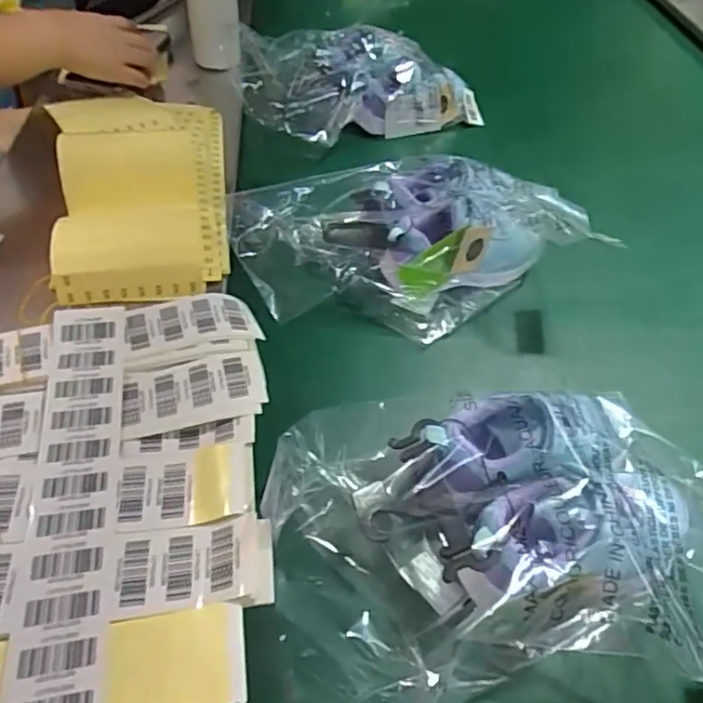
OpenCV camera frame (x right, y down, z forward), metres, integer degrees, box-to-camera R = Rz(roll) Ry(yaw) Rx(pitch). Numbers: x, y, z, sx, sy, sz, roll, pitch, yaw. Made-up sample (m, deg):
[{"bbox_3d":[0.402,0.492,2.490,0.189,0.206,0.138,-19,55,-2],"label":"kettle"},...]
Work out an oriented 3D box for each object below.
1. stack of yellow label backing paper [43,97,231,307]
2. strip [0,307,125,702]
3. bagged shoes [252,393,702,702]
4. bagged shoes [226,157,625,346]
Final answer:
[{"bbox_3d":[-0.204,-0.181,0.577,0.155,0.030,0.321,-8,50,-12],"label":"stack of yellow label backing paper"},{"bbox_3d":[-0.173,0.094,0.367,0.050,0.010,0.312,-4,51,-12],"label":"strip"},{"bbox_3d":[0.093,0.119,0.378,0.299,0.076,0.182,-3,49,-8],"label":"bagged shoes"},{"bbox_3d":[0.053,-0.108,0.559,0.301,0.093,0.177,-15,52,-18],"label":"bagged shoes"}]

